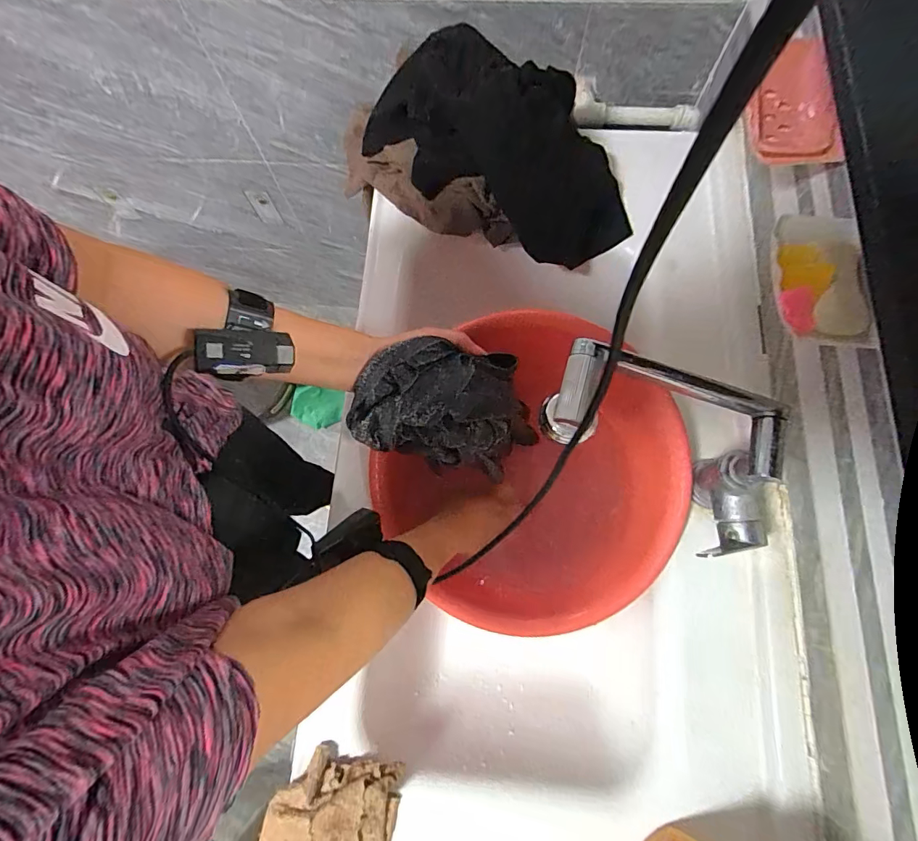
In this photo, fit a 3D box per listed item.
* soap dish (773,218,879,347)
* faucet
[{"bbox_3d":[0.320,-0.124,0.398,0.072,0.029,0.118,7,75,3],"label":"soap dish"},{"bbox_3d":[0.187,0.027,0.409,0.262,0.135,0.113,29,76,-16],"label":"faucet"}]

